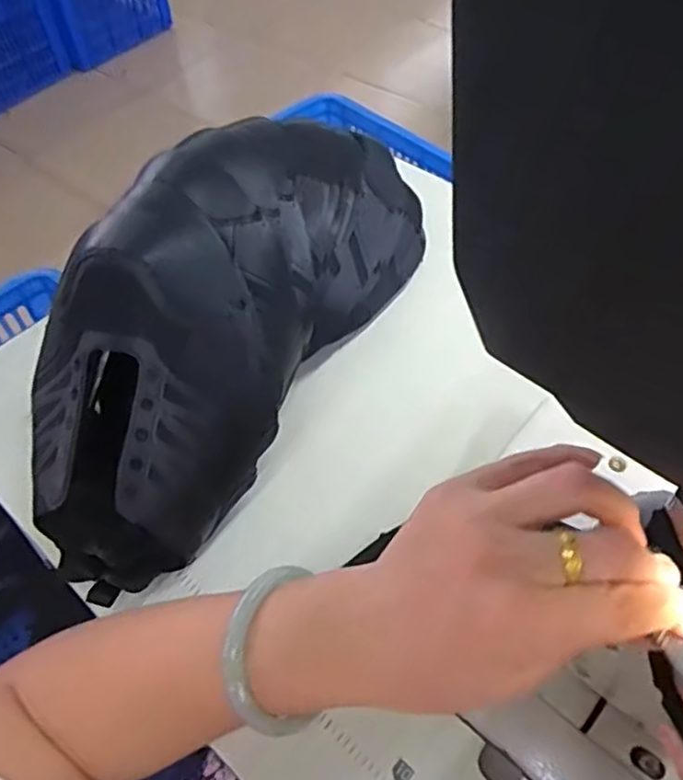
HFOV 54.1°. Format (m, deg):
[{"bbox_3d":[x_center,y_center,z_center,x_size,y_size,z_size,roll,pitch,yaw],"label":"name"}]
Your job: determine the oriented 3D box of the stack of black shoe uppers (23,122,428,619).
[{"bbox_3d":[-0.087,-0.059,0.490,0.152,0.153,0.391,27,59,22],"label":"stack of black shoe uppers"}]

